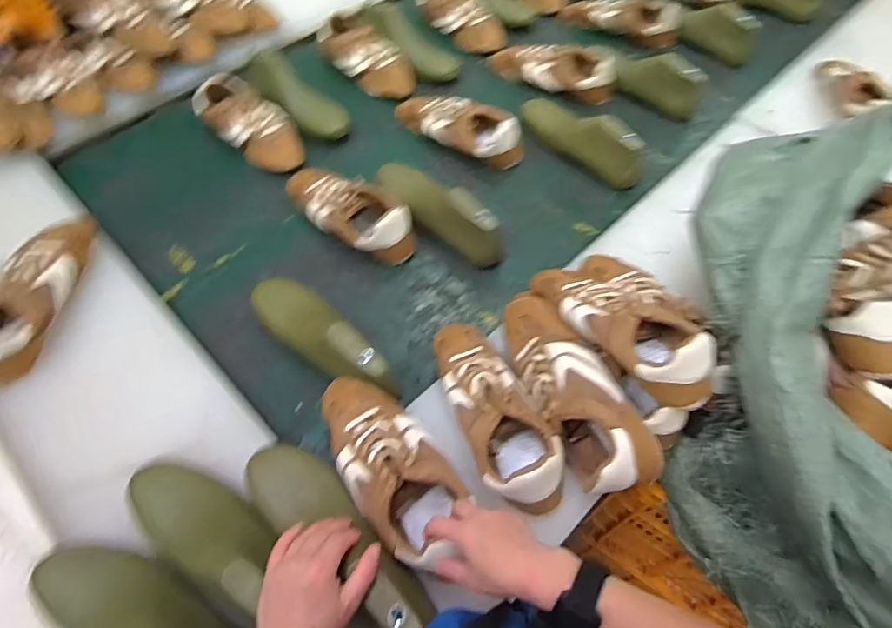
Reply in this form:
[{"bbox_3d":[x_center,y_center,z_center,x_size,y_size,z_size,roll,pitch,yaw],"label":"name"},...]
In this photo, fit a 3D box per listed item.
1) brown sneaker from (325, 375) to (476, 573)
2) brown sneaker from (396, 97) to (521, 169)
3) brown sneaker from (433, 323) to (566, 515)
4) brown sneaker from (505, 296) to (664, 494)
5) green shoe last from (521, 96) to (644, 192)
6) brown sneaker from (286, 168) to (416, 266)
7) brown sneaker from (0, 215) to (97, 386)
[{"bbox_3d":[-0.064,0.168,0.604,0.106,0.079,0.239,-27,56,-17],"label":"brown sneaker"},{"bbox_3d":[0.023,-0.358,0.985,0.262,0.079,0.101,29,62,15],"label":"brown sneaker"},{"bbox_3d":[0.055,0.107,0.636,0.096,0.085,0.242,-18,61,-12],"label":"brown sneaker"},{"bbox_3d":[0.148,0.074,0.635,0.096,0.090,0.276,-19,61,-13],"label":"brown sneaker"},{"bbox_3d":[0.244,-0.332,0.958,0.268,0.079,0.067,40,65,20],"label":"green shoe last"},{"bbox_3d":[-0.166,-0.183,0.864,0.268,0.059,0.104,37,64,19],"label":"brown sneaker"},{"bbox_3d":[-0.561,-0.033,0.712,0.079,0.063,0.269,4,58,1],"label":"brown sneaker"}]

